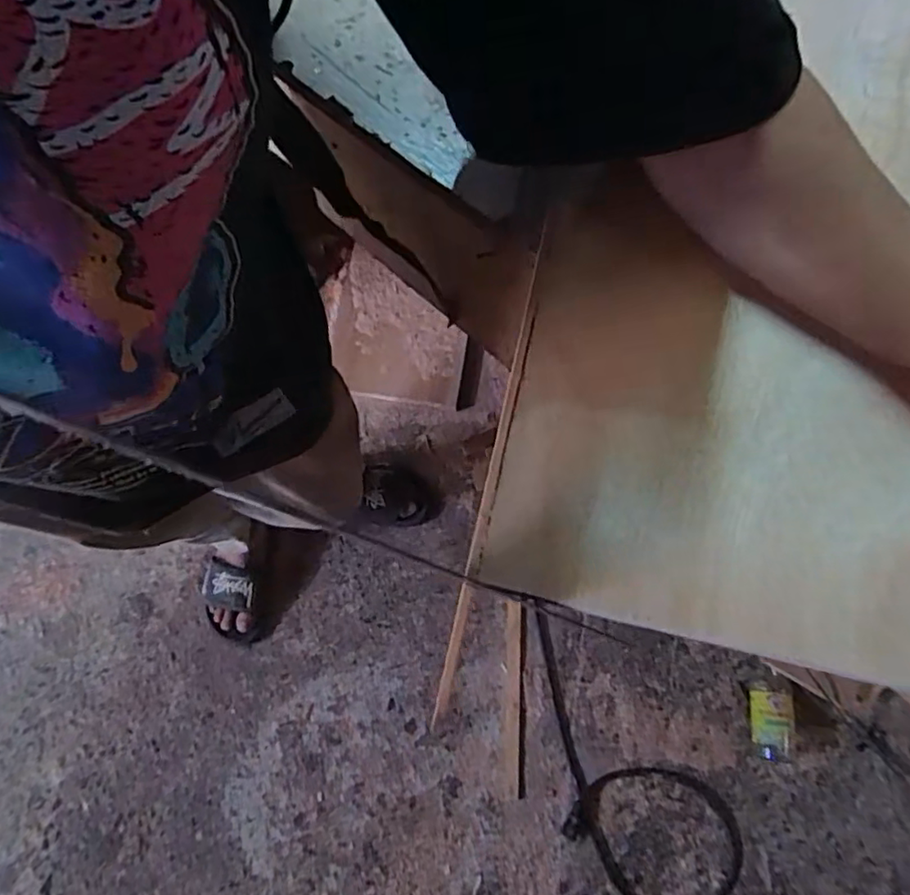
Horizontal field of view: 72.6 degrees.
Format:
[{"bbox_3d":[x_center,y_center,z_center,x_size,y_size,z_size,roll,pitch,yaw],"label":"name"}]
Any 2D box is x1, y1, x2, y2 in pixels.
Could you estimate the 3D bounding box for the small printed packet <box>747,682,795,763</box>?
[{"bbox_3d":[0.493,0.427,0.971,0.057,0.040,0.113,5,73,0],"label":"small printed packet"}]

